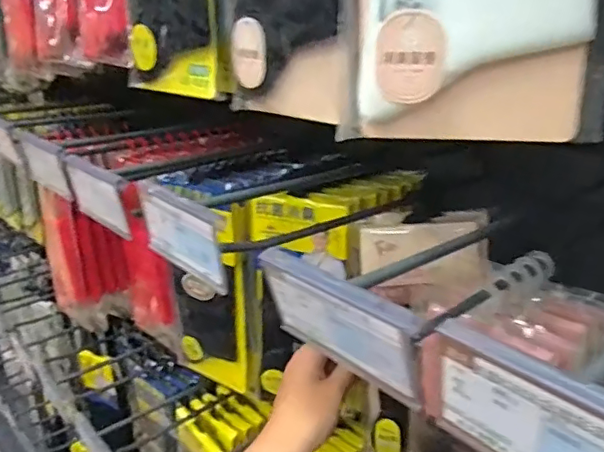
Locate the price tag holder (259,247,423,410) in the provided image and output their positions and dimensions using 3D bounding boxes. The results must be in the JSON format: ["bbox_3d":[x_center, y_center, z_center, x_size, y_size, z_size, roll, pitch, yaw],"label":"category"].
[{"bbox_3d":[0.013,0.038,0.223,0.007,0.041,0.080,-21,29,-38],"label":"price tag holder"}]

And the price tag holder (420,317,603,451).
[{"bbox_3d":[0.070,0.060,0.163,0.005,0.046,0.084,-21,29,-38],"label":"price tag holder"}]

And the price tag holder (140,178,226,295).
[{"bbox_3d":[-0.067,0.003,0.306,0.006,0.041,0.079,-20,28,-37],"label":"price tag holder"}]

